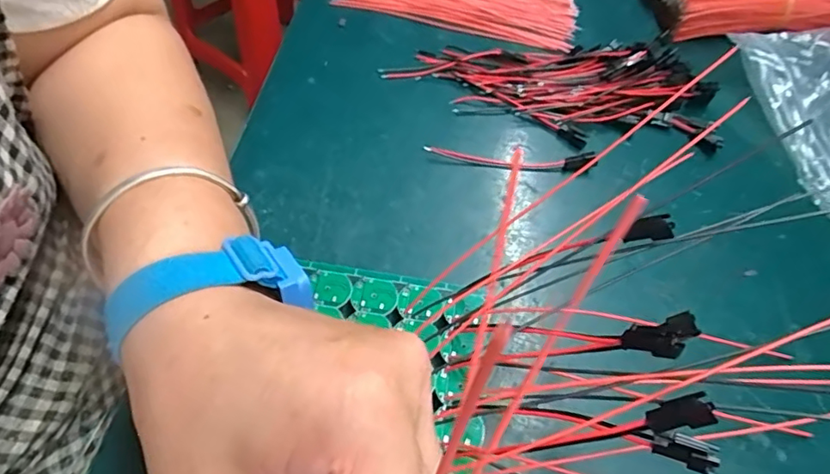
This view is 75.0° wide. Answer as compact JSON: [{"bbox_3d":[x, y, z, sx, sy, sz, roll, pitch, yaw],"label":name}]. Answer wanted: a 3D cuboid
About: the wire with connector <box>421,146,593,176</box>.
[{"bbox_3d":[0.058,-0.047,0.327,0.103,0.004,0.014,4,52,-2],"label":"wire with connector"}]

